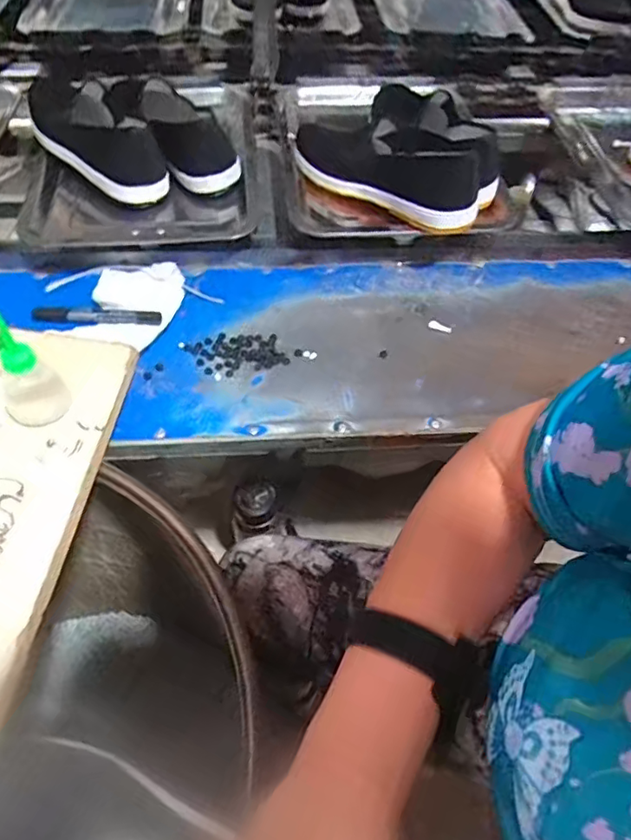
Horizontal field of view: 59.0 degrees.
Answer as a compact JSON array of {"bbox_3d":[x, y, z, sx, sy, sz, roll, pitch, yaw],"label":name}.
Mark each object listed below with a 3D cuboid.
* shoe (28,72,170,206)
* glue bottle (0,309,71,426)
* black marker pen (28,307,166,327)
[{"bbox_3d":[-0.263,-0.340,0.670,0.097,0.066,0.204,-29,61,-21],"label":"shoe"},{"bbox_3d":[-0.230,-0.044,0.430,0.048,0.105,0.041,-34,63,-23],"label":"glue bottle"},{"bbox_3d":[-0.235,-0.111,0.599,0.134,0.013,0.018,1,55,-2],"label":"black marker pen"}]

